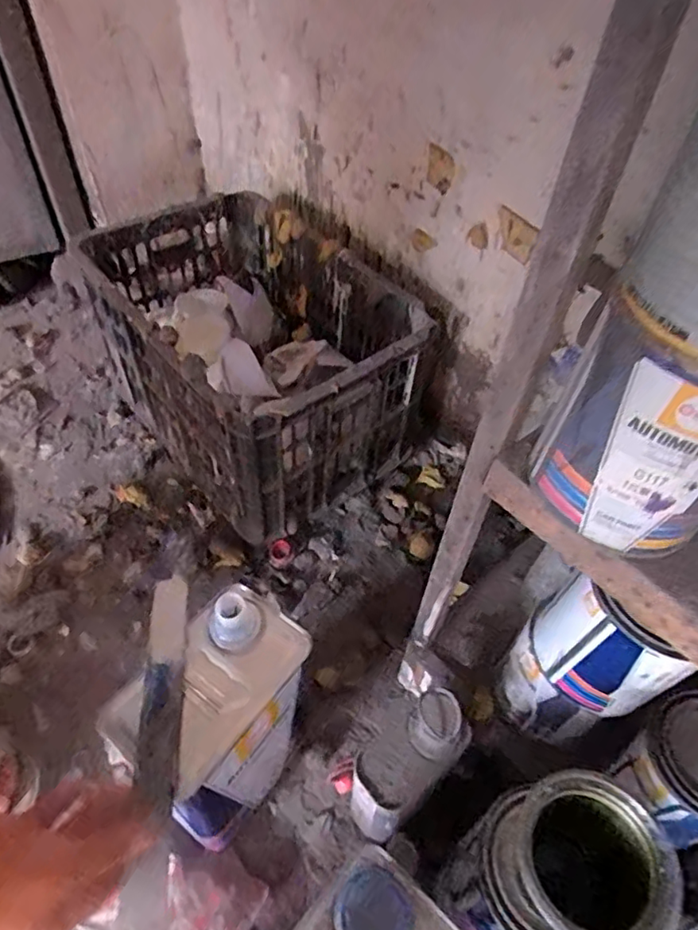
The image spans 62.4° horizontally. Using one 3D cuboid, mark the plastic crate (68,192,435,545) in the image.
[{"bbox_3d":[-0.137,-0.183,0.938,0.394,0.287,0.507,-32,58,-28],"label":"plastic crate"}]

